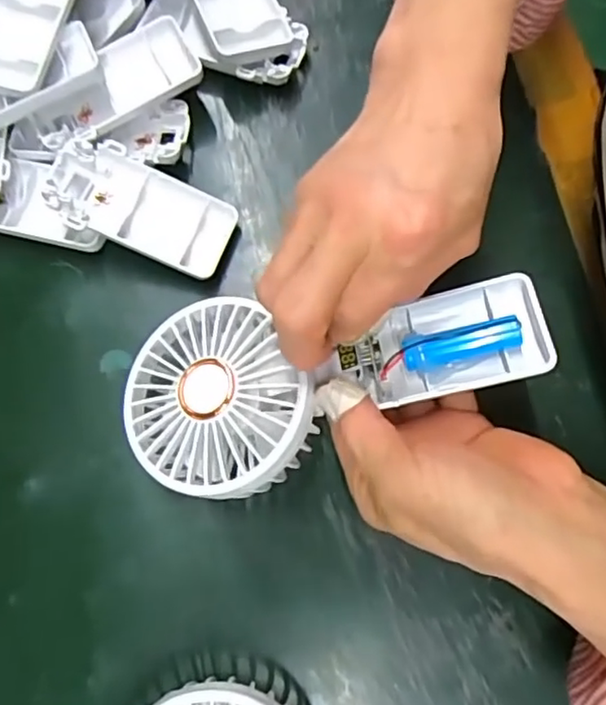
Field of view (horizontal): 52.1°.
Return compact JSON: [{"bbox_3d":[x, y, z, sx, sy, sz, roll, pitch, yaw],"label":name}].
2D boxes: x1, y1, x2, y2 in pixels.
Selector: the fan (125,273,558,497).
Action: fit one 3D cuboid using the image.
[{"bbox_3d":[0.011,0.008,0.268,0.179,0.027,0.083,-12,76,3],"label":"fan"}]

